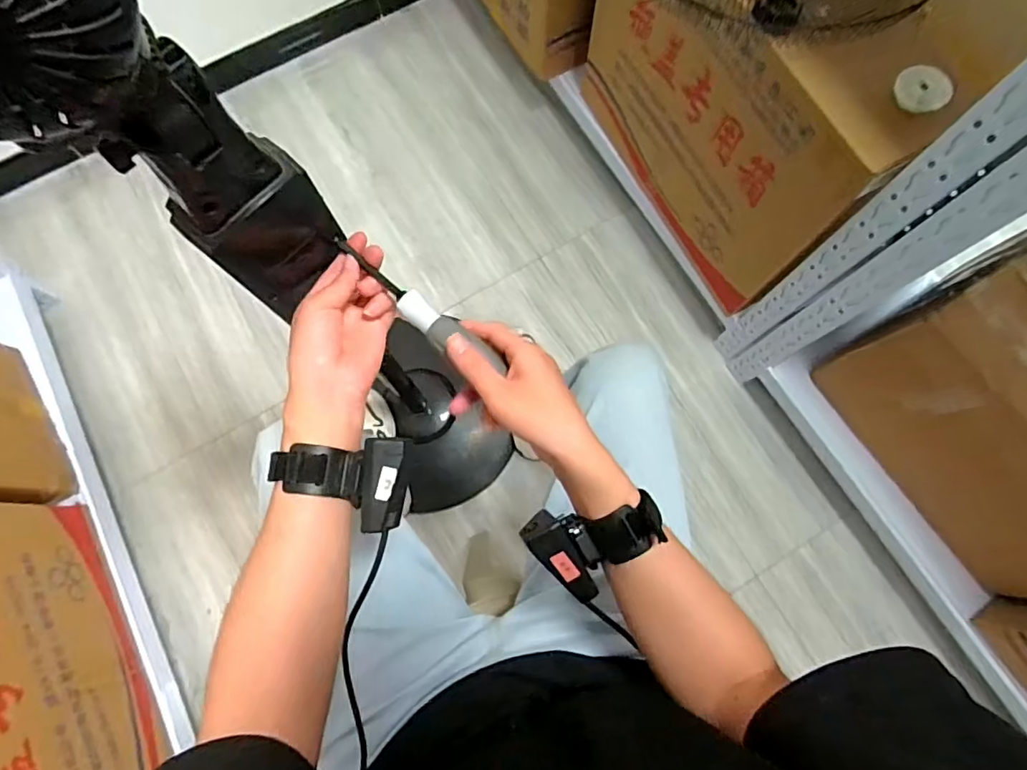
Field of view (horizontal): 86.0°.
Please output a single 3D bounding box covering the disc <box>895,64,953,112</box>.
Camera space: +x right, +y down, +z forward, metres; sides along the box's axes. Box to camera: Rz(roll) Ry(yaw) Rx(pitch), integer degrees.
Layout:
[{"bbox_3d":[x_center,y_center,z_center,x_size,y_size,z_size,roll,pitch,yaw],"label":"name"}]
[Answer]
[{"bbox_3d":[0.489,-0.353,0.658,0.063,0.048,0.013,38,33,29],"label":"disc"}]

